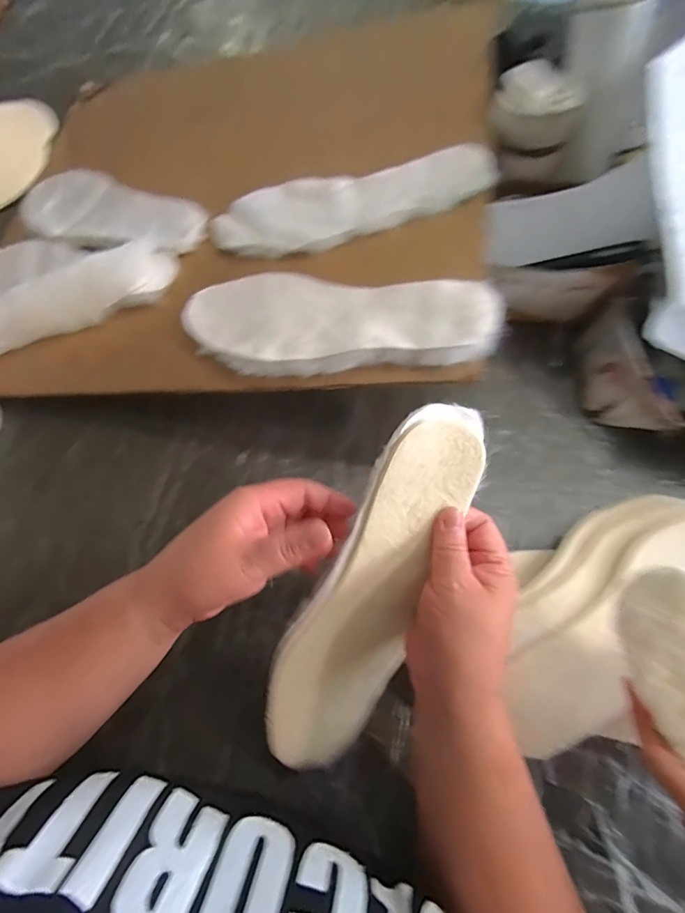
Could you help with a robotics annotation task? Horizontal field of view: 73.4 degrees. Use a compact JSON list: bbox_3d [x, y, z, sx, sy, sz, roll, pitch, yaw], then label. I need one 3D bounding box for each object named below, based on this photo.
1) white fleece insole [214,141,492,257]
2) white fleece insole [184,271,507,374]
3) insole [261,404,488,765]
[{"bbox_3d":[0.004,-0.251,0.460,0.282,0.012,0.088,-5,75,10],"label":"white fleece insole"},{"bbox_3d":[-0.010,-0.117,0.404,0.277,0.013,0.106,12,72,17],"label":"white fleece insole"},{"bbox_3d":[0.027,0.100,0.319,0.097,0.019,0.275,22,104,-22],"label":"insole"}]

